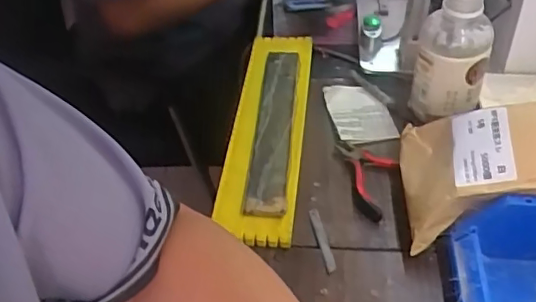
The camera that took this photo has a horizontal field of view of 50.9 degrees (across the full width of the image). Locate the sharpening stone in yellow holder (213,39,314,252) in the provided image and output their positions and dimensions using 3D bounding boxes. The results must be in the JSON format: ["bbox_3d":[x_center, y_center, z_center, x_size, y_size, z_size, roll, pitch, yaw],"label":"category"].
[{"bbox_3d":[0.001,-0.030,0.659,0.082,0.017,0.334,-1,46,12],"label":"sharpening stone in yellow holder"}]

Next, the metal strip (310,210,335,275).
[{"bbox_3d":[0.053,0.086,0.550,0.010,0.008,0.078,-10,44,-6],"label":"metal strip"}]

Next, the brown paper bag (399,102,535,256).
[{"bbox_3d":[0.229,0.006,0.499,0.230,0.063,0.125,-12,38,25],"label":"brown paper bag"}]

